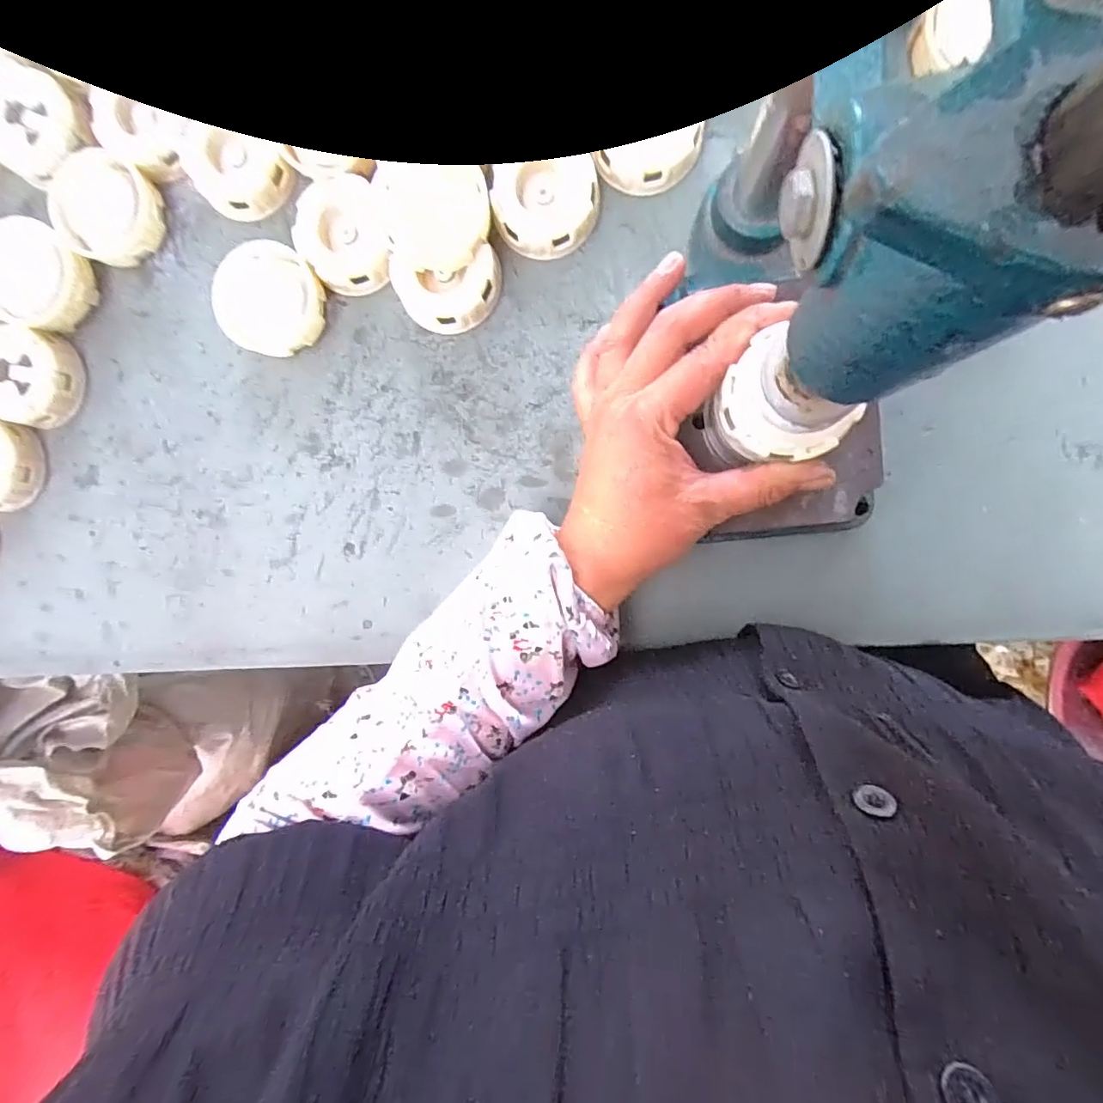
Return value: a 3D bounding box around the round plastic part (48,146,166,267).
[{"bbox_3d":[-0.286,-0.220,0.345,0.076,0.022,0.063,20,95,5],"label":"round plastic part"}]

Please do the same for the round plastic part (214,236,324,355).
[{"bbox_3d":[-0.174,-0.156,0.331,0.060,0.026,0.062,0,93,6],"label":"round plastic part"}]

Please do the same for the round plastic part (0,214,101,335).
[{"bbox_3d":[-0.339,-0.180,0.348,0.074,0.026,0.063,22,95,5],"label":"round plastic part"}]

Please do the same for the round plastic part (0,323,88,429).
[{"bbox_3d":[-0.348,-0.115,0.350,0.072,0.022,0.061,12,94,5],"label":"round plastic part"}]

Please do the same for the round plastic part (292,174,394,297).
[{"bbox_3d":[-0.126,-0.191,0.326,0.052,0.022,0.066,-16,91,7],"label":"round plastic part"}]

